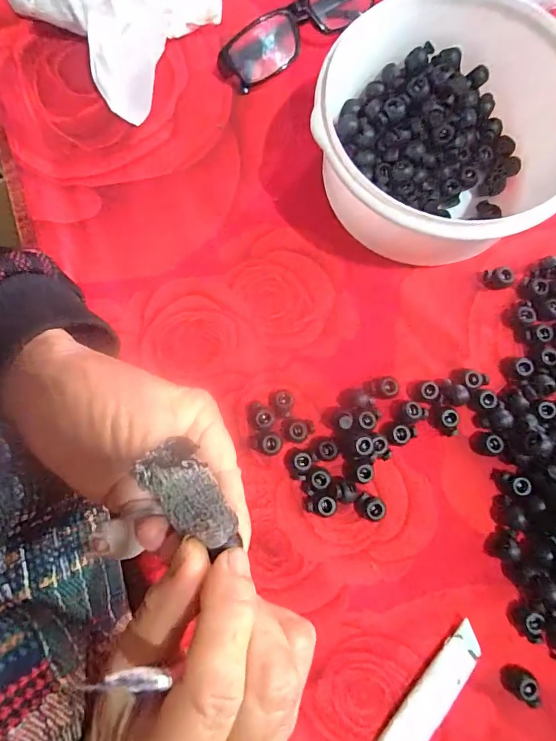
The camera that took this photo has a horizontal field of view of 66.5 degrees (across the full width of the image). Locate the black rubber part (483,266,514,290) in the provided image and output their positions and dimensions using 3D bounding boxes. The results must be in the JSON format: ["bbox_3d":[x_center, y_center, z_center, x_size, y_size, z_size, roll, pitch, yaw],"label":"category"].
[{"bbox_3d":[0.157,-0.065,0.301,0.016,0.014,0.012,0,79,0],"label":"black rubber part"}]

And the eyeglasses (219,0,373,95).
[{"bbox_3d":[0.014,-0.265,0.327,0.126,0.029,0.038,-36,81,-7],"label":"eyeglasses"}]

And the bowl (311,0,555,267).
[{"bbox_3d":[0.114,-0.150,0.284,0.155,0.076,0.160,0,79,-1],"label":"bowl"}]

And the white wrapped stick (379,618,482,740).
[{"bbox_3d":[0.082,0.200,0.246,0.019,0.006,0.111,39,81,7],"label":"white wrapped stick"}]

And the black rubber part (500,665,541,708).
[{"bbox_3d":[0.142,0.184,0.248,0.019,0.012,0.016,40,81,7],"label":"black rubber part"}]

